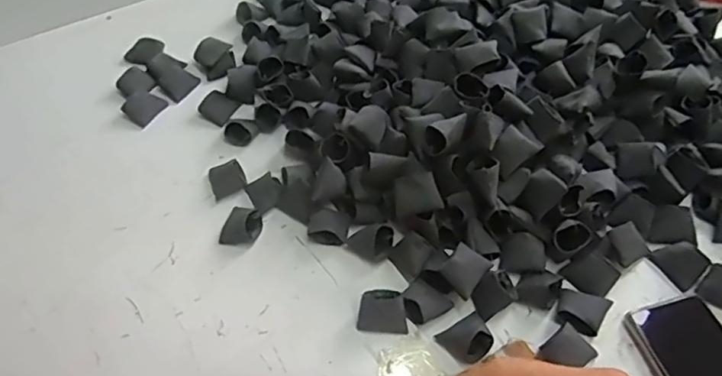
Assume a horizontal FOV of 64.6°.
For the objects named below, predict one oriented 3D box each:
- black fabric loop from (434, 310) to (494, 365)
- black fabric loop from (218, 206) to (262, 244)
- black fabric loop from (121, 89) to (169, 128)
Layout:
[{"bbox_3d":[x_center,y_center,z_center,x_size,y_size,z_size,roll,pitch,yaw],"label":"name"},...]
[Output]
[{"bbox_3d":[0.091,0.129,0.489,0.041,0.028,0.035,-23,55,-15],"label":"black fabric loop"},{"bbox_3d":[-0.120,0.037,0.575,0.038,0.013,0.042,6,53,7],"label":"black fabric loop"},{"bbox_3d":[-0.258,-0.097,0.683,0.039,0.014,0.045,32,60,24],"label":"black fabric loop"}]

